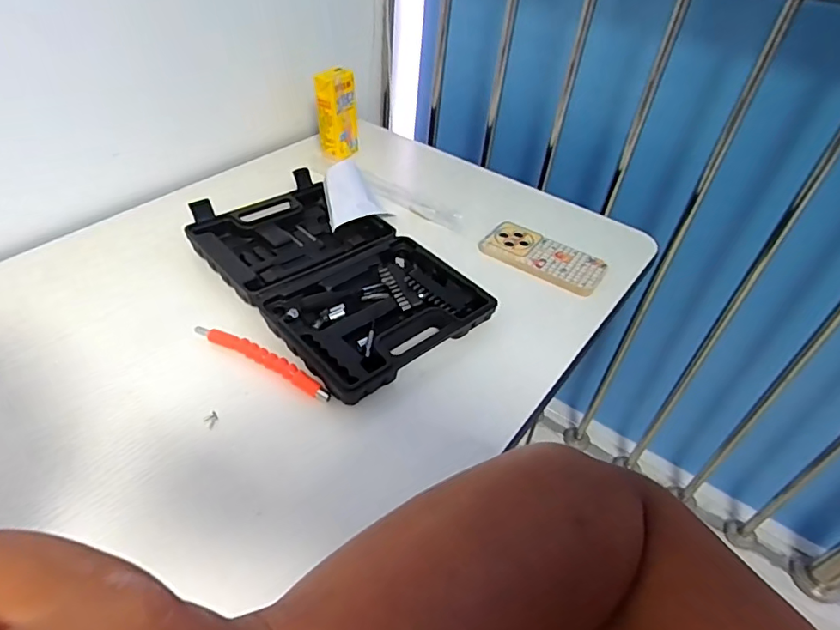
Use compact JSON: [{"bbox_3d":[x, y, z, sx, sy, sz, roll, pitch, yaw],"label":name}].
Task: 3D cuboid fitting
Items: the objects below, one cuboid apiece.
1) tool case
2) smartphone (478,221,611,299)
[{"bbox_3d":[-0.104,-0.056,0.607,0.205,0.032,0.340,-29,53,-32],"label":"tool case"},{"bbox_3d":[0.156,-0.075,0.667,0.154,0.012,0.078,31,49,21],"label":"smartphone"}]

